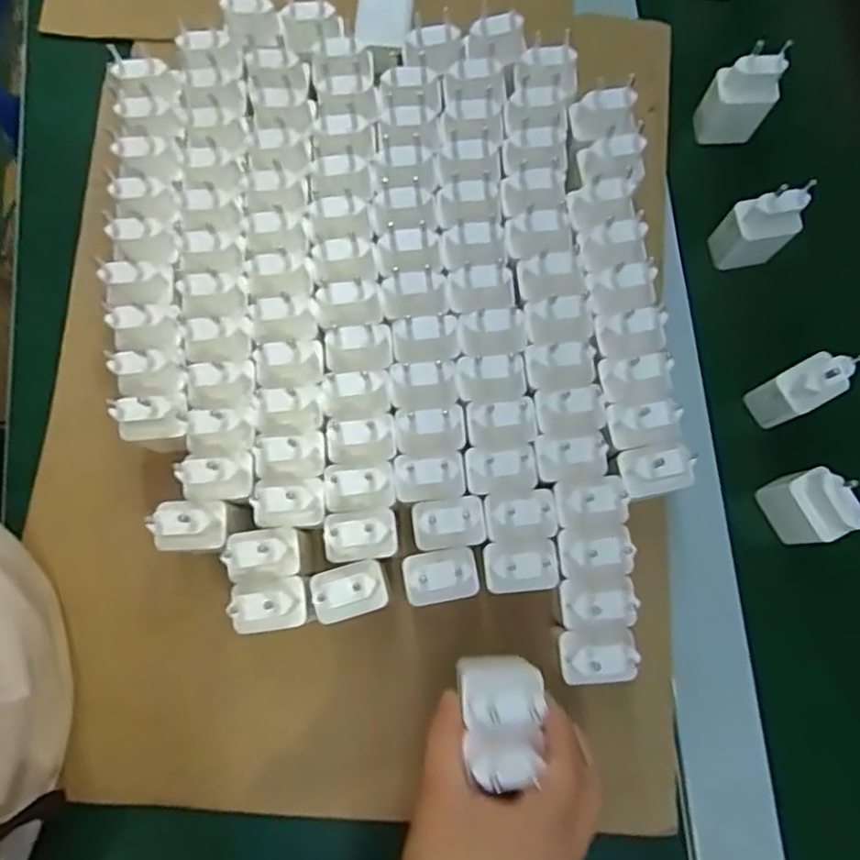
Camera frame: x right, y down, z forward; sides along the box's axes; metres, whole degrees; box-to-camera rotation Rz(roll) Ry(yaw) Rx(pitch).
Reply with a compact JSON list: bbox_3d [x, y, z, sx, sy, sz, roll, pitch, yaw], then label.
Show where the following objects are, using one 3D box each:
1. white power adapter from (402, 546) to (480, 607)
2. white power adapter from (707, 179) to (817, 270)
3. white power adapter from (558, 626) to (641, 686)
[{"bbox_3d":[0.006,0.077,0.346,0.039,0.032,0.027,-10,78,-2],"label":"white power adapter"},{"bbox_3d":[0.213,-0.131,0.426,0.039,0.063,0.028,-3,78,0],"label":"white power adapter"},{"bbox_3d":[0.088,0.117,0.339,0.037,0.026,0.027,-6,78,-1],"label":"white power adapter"}]

